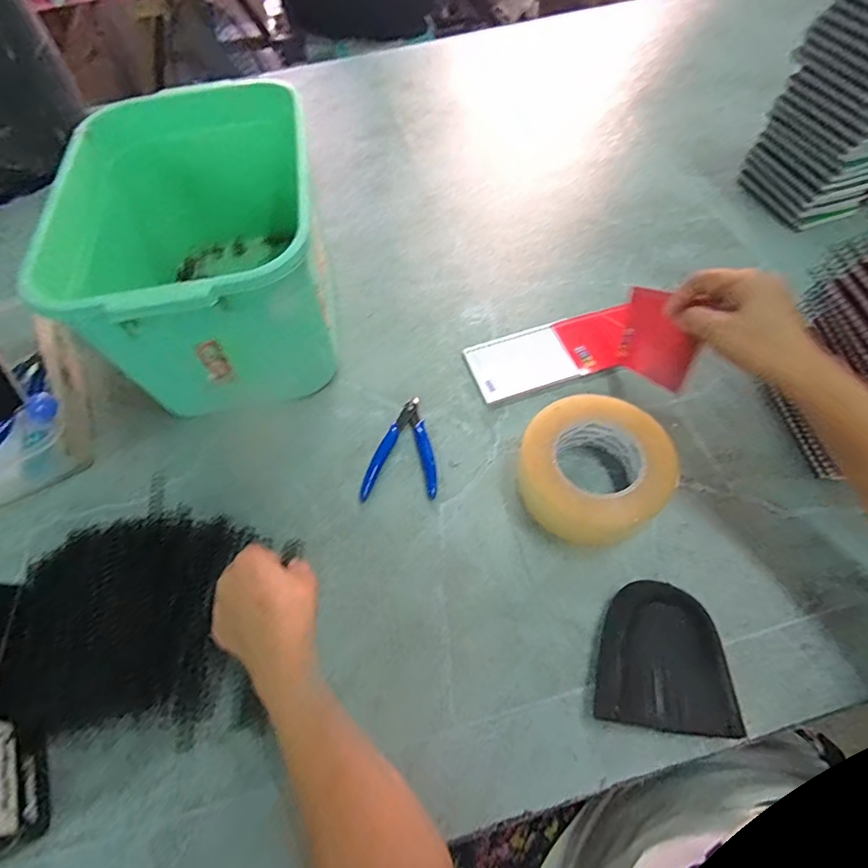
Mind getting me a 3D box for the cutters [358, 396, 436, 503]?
[{"bbox_3d":[-0.033,0.012,0.502,0.073,0.006,0.115,1,59,3],"label":"cutters"}]

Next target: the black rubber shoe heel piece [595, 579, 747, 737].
[{"bbox_3d":[0.177,0.171,0.382,0.092,0.026,0.105,4,60,5],"label":"black rubber shoe heel piece"}]

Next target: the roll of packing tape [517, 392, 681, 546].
[{"bbox_3d":[0.146,0.033,0.445,0.125,0.064,0.123,-1,59,2],"label":"roll of packing tape"}]

